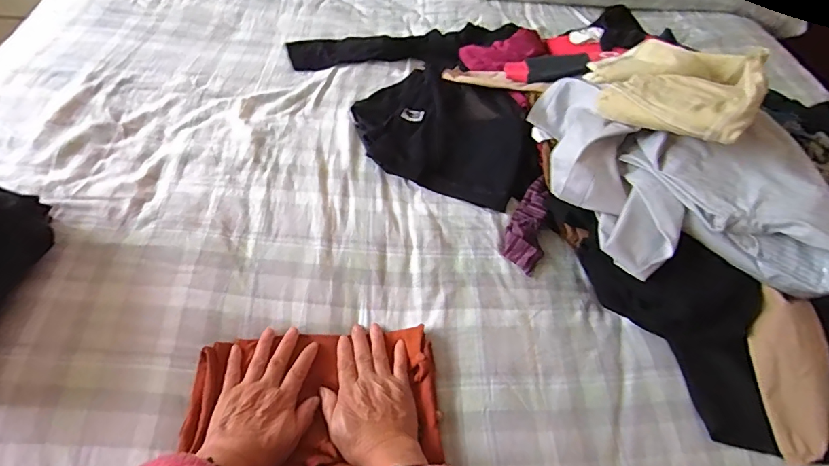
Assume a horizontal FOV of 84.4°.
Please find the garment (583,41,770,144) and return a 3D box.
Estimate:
[{"bbox_3d":[0.348,-0.219,0.624,0.195,0.092,0.251,25,53,11],"label":"garment"}]

